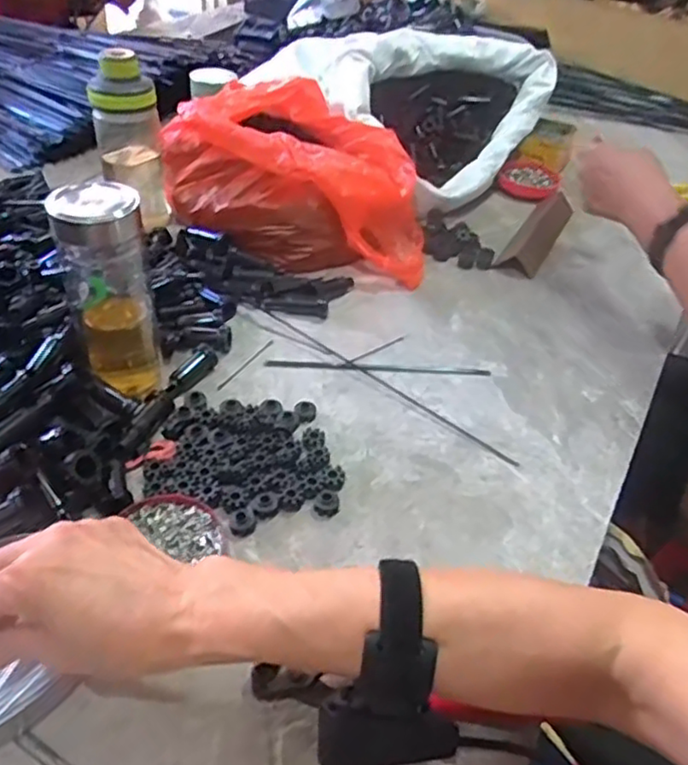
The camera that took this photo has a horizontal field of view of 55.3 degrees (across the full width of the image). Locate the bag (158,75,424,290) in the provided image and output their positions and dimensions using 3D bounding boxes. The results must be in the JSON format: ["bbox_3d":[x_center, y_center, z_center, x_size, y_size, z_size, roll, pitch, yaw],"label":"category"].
[{"bbox_3d":[-0.058,-0.255,0.796,0.303,0.132,0.261,6,41,-3],"label":"bag"}]

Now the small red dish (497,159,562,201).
[{"bbox_3d":[0.269,-0.294,0.958,0.083,0.027,0.092,23,45,18],"label":"small red dish"}]

